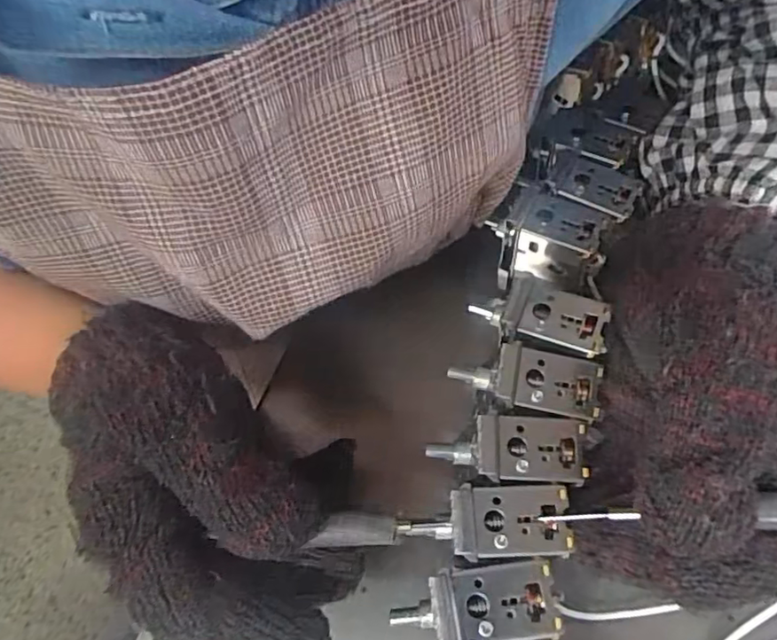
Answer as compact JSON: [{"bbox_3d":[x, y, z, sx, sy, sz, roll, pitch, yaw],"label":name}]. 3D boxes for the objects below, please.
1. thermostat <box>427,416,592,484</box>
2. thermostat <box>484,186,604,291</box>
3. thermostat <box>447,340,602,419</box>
[{"bbox_3d":[0.041,0.046,0.203,0.052,0.016,0.022,0,66,3],"label":"thermostat"},{"bbox_3d":[0.068,-0.033,0.256,0.043,0.038,0.025,24,69,13],"label":"thermostat"},{"bbox_3d":[0.049,0.024,0.216,0.051,0.024,0.022,12,67,8],"label":"thermostat"}]

